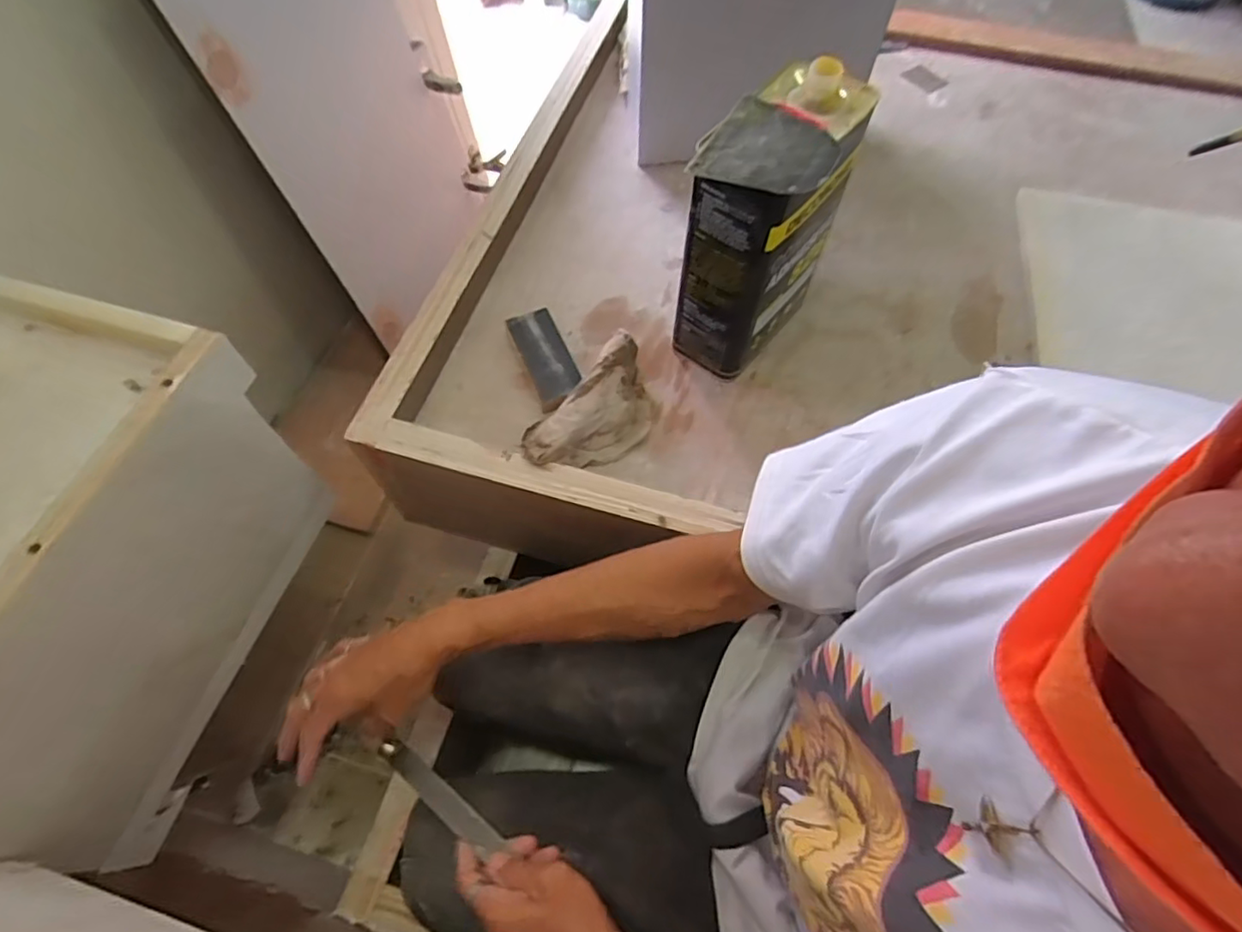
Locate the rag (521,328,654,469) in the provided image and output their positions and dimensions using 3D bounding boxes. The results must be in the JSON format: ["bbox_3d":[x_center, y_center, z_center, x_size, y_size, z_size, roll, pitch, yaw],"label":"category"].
[{"bbox_3d":[-0.027,-0.053,0.619,0.168,0.058,0.088,-38,69,-19],"label":"rag"}]

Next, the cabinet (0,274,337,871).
[{"bbox_3d":[-0.506,0.064,0.497,0.342,0.228,0.353,16,63,8],"label":"cabinet"}]

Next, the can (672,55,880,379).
[{"bbox_3d":[0.137,-0.218,0.602,0.095,0.249,0.177,32,66,15],"label":"can"}]

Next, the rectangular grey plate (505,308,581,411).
[{"bbox_3d":[-0.082,-0.122,0.670,0.052,0.022,0.127,-21,64,-12],"label":"rectangular grey plate"}]

